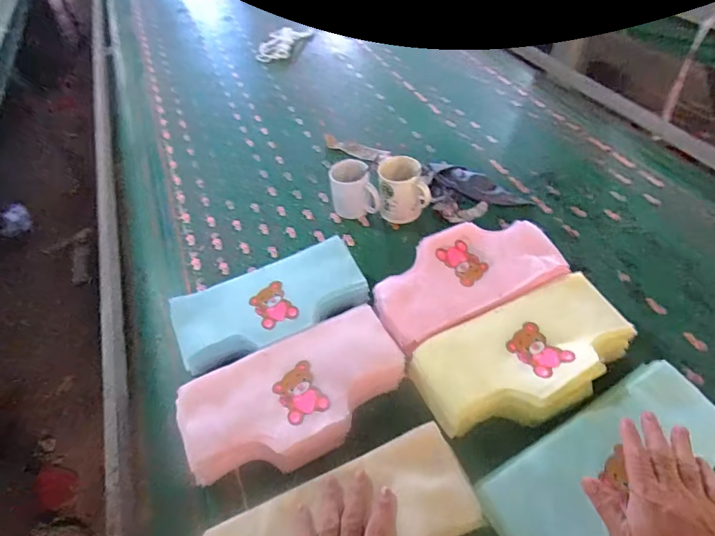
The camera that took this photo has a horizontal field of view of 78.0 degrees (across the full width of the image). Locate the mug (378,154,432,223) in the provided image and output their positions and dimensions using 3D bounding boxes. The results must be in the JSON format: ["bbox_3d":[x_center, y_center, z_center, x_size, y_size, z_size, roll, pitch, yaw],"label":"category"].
[{"bbox_3d":[0.096,-0.155,0.898,0.102,0.107,0.084,2,47,9],"label":"mug"}]

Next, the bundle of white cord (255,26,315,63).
[{"bbox_3d":[-0.277,-0.826,1.618,0.134,0.036,0.265,10,49,16],"label":"bundle of white cord"}]

